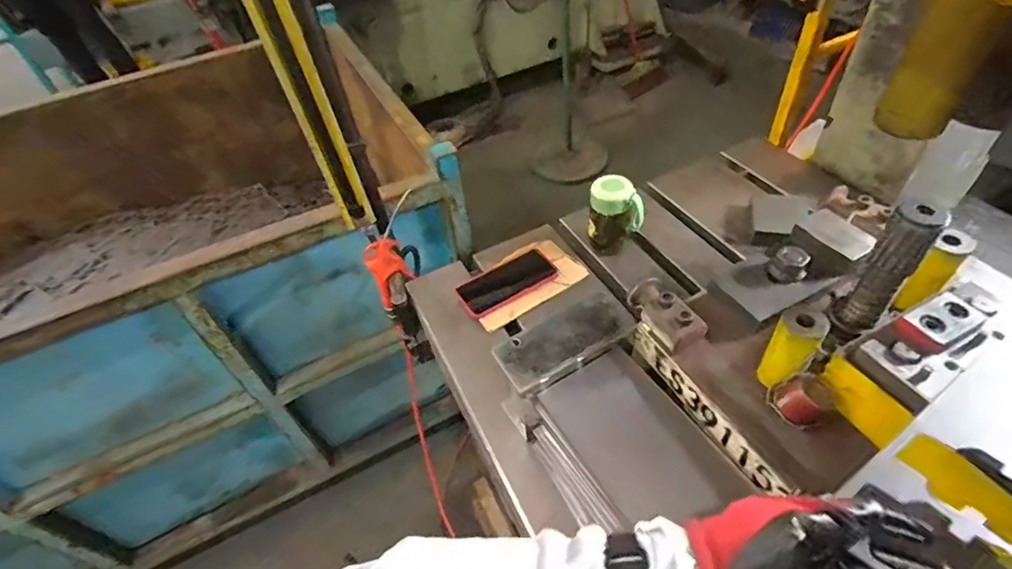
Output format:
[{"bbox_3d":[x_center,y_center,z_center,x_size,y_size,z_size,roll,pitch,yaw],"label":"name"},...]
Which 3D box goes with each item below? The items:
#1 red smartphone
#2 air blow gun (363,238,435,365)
[{"bbox_3d":[0.002,-0.003,0.834,0.161,0.014,0.079,-31,62,-14],"label":"red smartphone"},{"bbox_3d":[-0.183,0.033,0.904,0.063,0.233,0.111,-24,11,-15],"label":"air blow gun"}]

